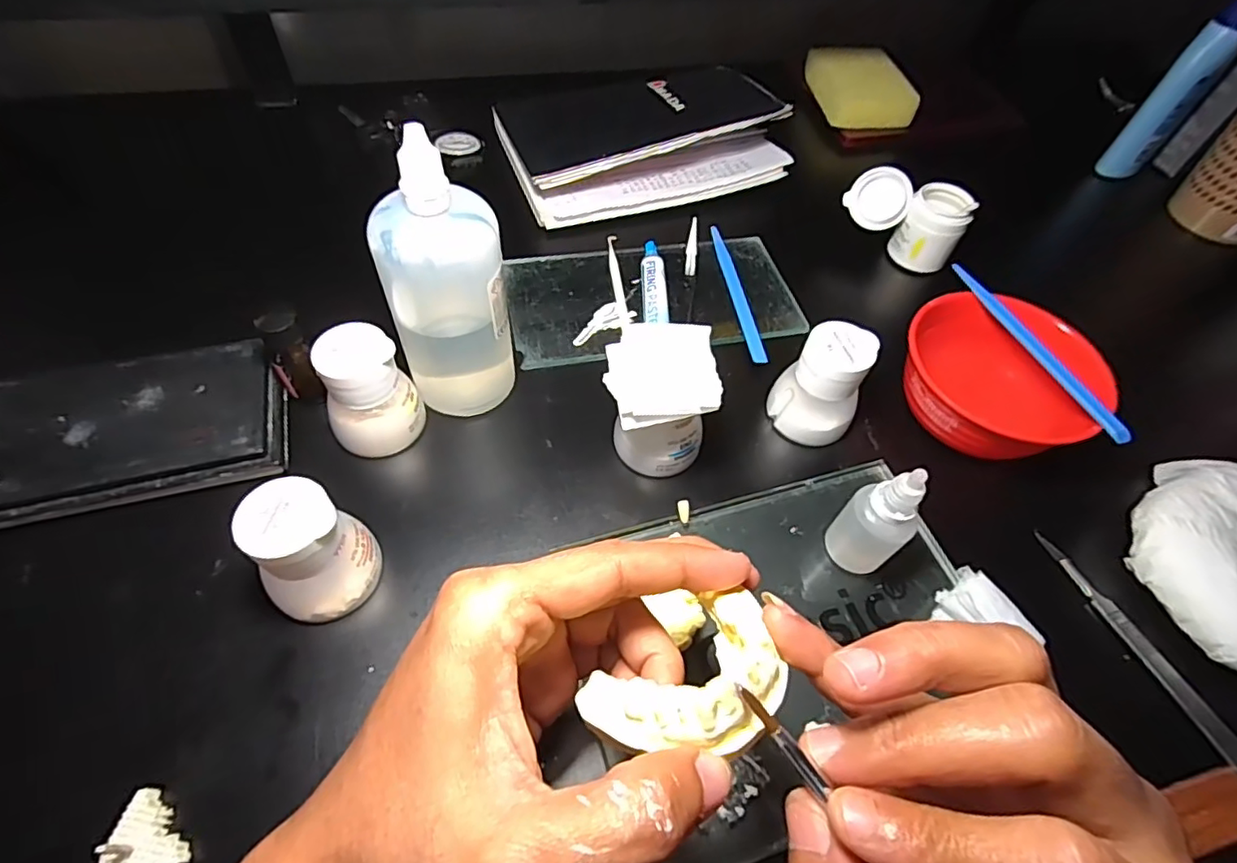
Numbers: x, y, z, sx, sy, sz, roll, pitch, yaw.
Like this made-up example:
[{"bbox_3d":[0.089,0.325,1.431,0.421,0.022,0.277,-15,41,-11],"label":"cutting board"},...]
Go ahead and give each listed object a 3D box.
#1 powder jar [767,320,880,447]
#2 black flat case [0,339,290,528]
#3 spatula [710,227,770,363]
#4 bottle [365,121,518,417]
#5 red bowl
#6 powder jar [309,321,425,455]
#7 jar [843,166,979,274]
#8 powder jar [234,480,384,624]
[{"bbox_3d":[0.118,-0.027,0.345,0.047,0.061,0.042,31,59,16],"label":"powder jar"},{"bbox_3d":[-0.260,-0.001,0.318,0.147,0.024,0.086,-12,58,-12],"label":"black flat case"},{"bbox_3d":[0.085,-0.101,0.427,0.012,0.007,0.137,-5,57,-8],"label":"spatula"},{"bbox_3d":[-0.087,-0.072,0.308,0.058,0.144,0.047,-9,57,-10],"label":"bottle"},{"bbox_3d":[0.220,-0.028,0.357,0.102,0.053,0.105,2,56,-3],"label":"red bowl"},{"bbox_3d":[-0.133,-0.020,0.318,0.041,0.057,0.043,2,56,-3],"label":"powder jar"},{"bbox_3d":[0.214,-0.163,0.449,0.085,0.052,0.042,25,58,12],"label":"jar"},{"bbox_3d":[-0.139,0.055,0.270,0.042,0.063,0.046,2,56,-3],"label":"powder jar"}]

